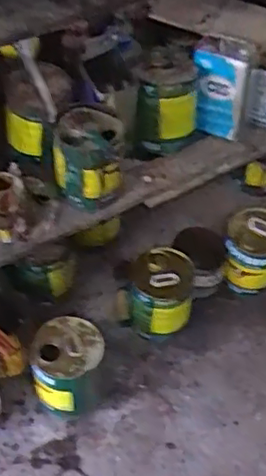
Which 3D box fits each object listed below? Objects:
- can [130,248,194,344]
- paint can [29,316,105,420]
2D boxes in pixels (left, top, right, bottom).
[{"bbox_3d":[0.071,0.143,1.697,0.182,0.197,0.204,9,50,4],"label":"can"},{"bbox_3d":[-0.157,0.322,1.544,0.176,0.200,0.178,5,49,1],"label":"paint can"}]

